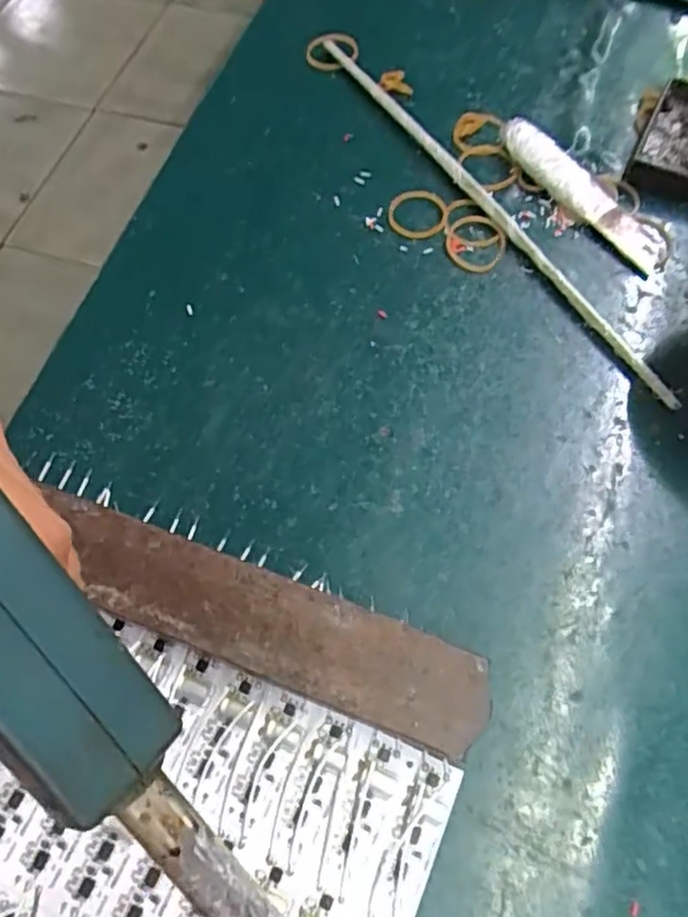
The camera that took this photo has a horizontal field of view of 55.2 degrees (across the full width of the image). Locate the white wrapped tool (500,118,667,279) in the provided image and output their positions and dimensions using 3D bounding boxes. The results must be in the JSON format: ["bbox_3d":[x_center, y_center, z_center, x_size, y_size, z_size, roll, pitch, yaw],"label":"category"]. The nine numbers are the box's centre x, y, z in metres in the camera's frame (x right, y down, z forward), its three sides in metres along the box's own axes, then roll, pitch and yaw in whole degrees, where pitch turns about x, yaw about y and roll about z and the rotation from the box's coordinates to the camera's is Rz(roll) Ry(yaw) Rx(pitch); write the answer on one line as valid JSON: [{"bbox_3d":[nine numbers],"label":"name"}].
[{"bbox_3d":[0.112,-0.130,0.315,0.022,0.016,0.102,-38,69,-15],"label":"white wrapped tool"}]

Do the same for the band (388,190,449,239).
[{"bbox_3d":[0.036,-0.119,0.322,0.031,0.004,0.027,23,80,14],"label":"band"}]

